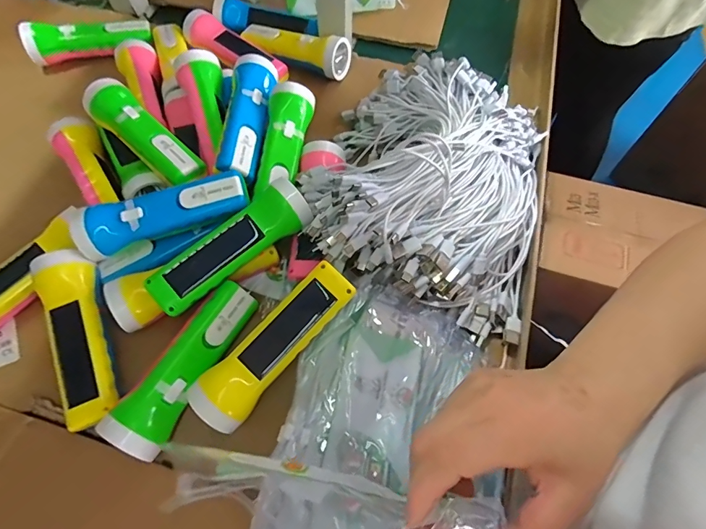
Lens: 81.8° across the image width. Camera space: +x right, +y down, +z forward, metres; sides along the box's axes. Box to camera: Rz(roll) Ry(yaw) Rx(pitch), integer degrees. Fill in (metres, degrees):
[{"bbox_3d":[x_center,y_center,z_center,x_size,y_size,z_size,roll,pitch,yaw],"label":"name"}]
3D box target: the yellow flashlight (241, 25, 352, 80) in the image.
[{"bbox_3d":[-0.083,-0.305,0.583,0.161,0.057,0.056,24,65,11],"label":"yellow flashlight"}]

